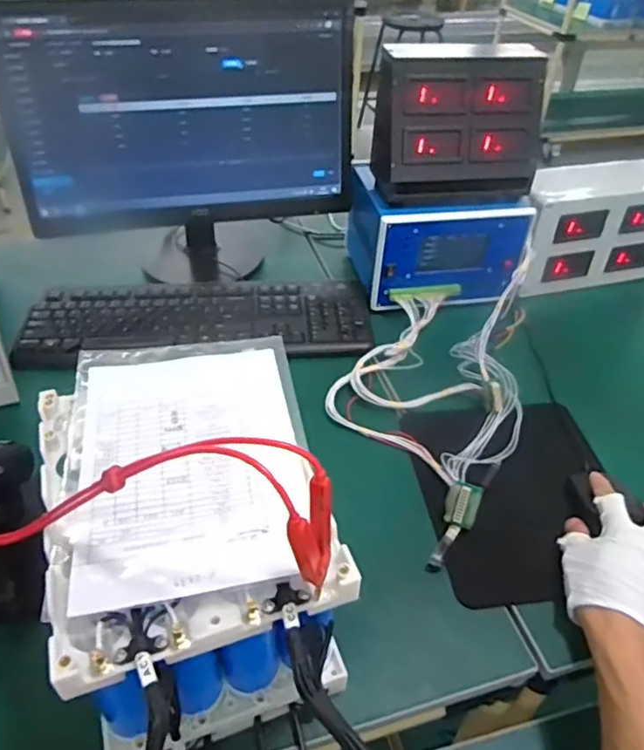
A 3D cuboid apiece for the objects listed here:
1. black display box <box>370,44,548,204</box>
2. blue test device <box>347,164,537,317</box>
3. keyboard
[{"bbox_3d":[0.168,-0.317,0.753,0.193,0.164,0.093,-5,42,-8],"label":"black display box"},{"bbox_3d":[0.157,-0.199,0.854,0.214,0.135,0.175,-5,42,-8],"label":"blue test device"},{"bbox_3d":[-0.156,-0.073,0.798,0.442,0.022,0.141,-2,42,-5],"label":"keyboard"}]

